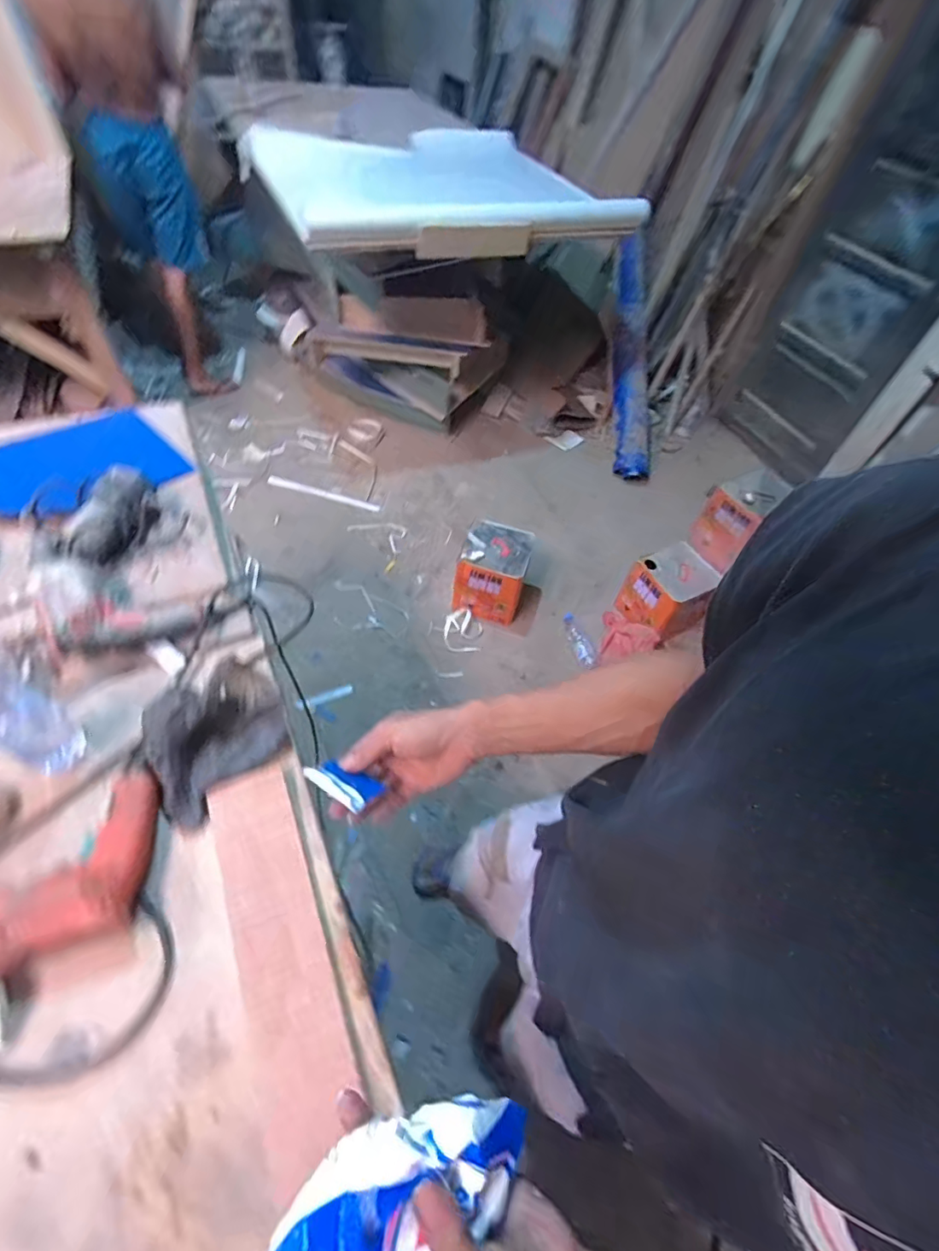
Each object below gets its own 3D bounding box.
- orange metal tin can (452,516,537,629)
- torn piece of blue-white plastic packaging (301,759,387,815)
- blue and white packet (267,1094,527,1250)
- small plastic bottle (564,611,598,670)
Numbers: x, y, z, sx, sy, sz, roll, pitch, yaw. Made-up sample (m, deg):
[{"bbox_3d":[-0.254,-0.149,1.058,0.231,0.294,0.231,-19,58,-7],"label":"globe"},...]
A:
[{"bbox_3d":[0.082,-0.189,1.858,0.239,0.267,0.257,13,54,4],"label":"orange metal tin can"},{"bbox_3d":[-0.123,0.152,0.497,0.069,0.020,0.033,25,55,13],"label":"torn piece of blue-white plastic packaging"},{"bbox_3d":[-0.034,0.346,0.314,0.158,0.044,0.074,-11,55,-22],"label":"blue and white packet"},{"bbox_3d":[0.399,0.044,1.868,0.062,0.072,0.276,-4,38,-9],"label":"small plastic bottle"}]

